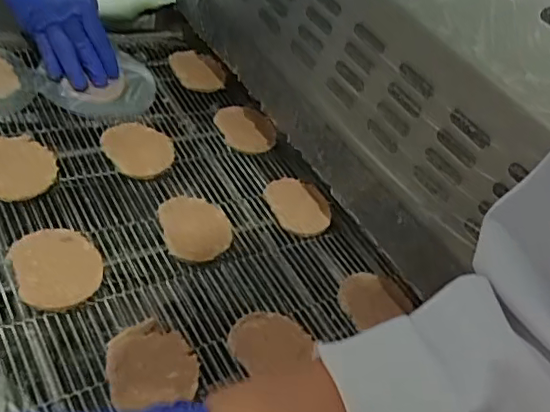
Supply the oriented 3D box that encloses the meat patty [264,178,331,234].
[{"bbox_3d":[0.022,-0.001,0.569,0.060,0.009,0.069,-7,51,-28],"label":"meat patty"}]

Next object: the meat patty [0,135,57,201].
[{"bbox_3d":[-0.219,-0.034,0.493,0.066,0.009,0.068,16,43,-16],"label":"meat patty"}]

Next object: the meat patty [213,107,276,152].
[{"bbox_3d":[-0.030,-0.082,0.625,0.059,0.009,0.063,-3,52,-22],"label":"meat patty"}]

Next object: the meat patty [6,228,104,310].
[{"bbox_3d":[-0.162,0.045,0.439,0.061,0.004,0.069,-13,53,-30],"label":"meat patty"}]

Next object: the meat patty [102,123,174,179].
[{"bbox_3d":[-0.130,-0.054,0.556,0.066,0.007,0.062,15,48,-4],"label":"meat patty"}]

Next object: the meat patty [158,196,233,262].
[{"bbox_3d":[-0.068,0.019,0.508,0.058,0.008,0.070,-6,50,-23],"label":"meat patty"}]

